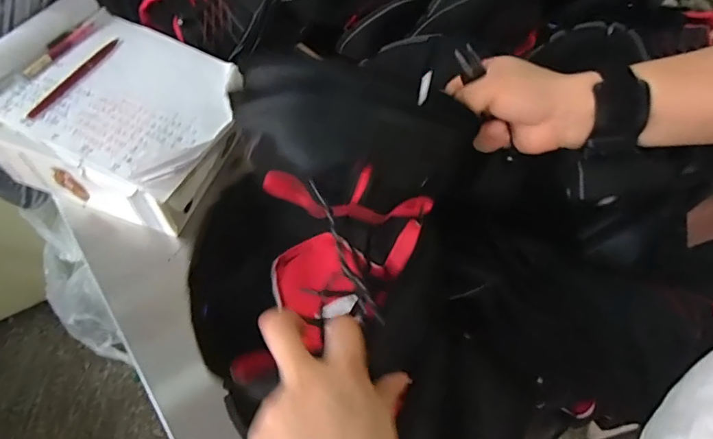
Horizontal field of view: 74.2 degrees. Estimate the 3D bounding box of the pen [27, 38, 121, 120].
[{"bbox_3d":[-0.319,-0.163,0.536,0.017,0.006,0.138,27,61,12],"label":"pen"}]

